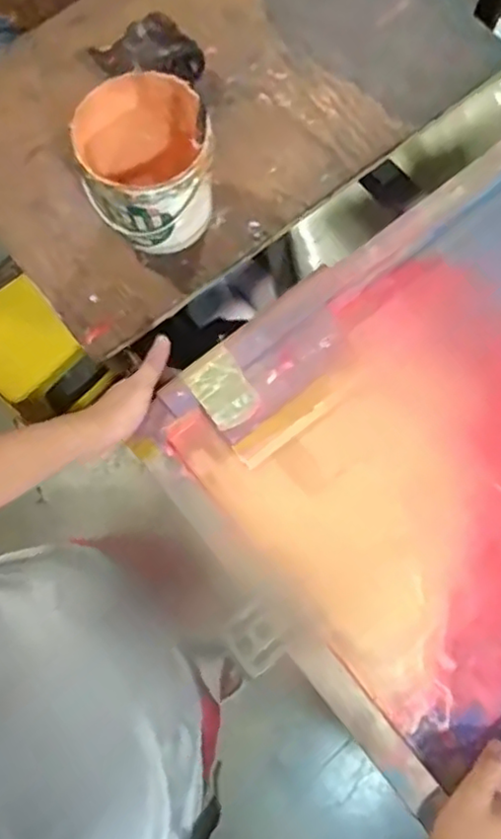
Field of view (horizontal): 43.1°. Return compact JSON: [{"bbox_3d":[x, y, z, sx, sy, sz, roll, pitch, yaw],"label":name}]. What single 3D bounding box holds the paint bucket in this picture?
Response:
[{"bbox_3d":[-0.102,-0.240,0.621,0.111,0.138,0.121,0,75,1],"label":"paint bucket"}]

